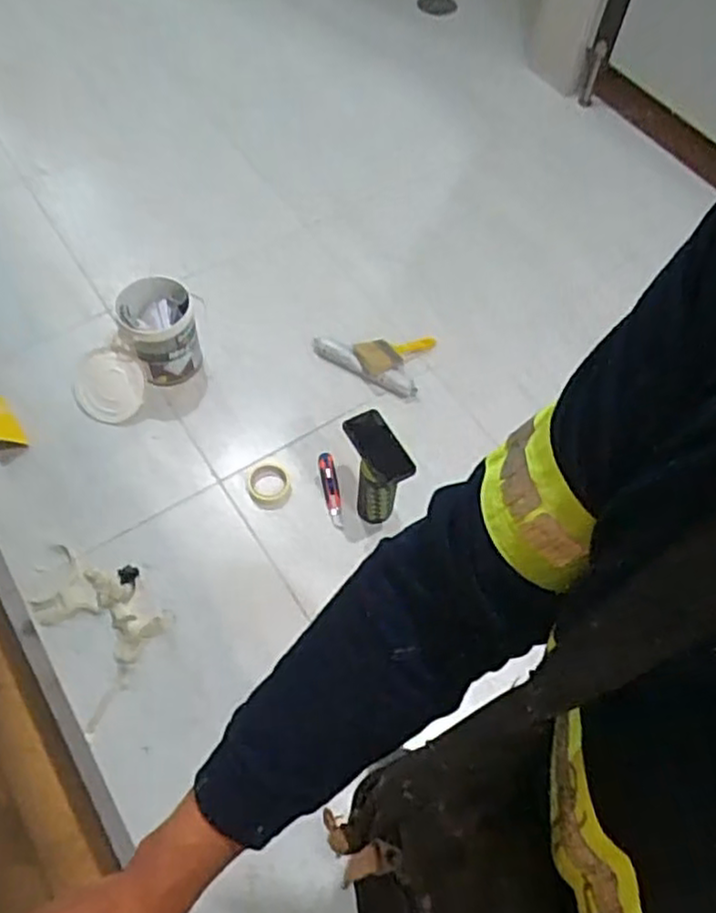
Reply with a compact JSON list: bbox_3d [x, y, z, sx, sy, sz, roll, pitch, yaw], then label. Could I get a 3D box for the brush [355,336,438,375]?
[{"bbox_3d":[0.099,-0.269,1.812,0.211,0.035,0.115,-23,64,-16],"label":"brush"}]

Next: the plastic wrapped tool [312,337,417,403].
[{"bbox_3d":[0.011,-0.216,1.791,0.296,0.040,0.076,25,62,12],"label":"plastic wrapped tool"}]

